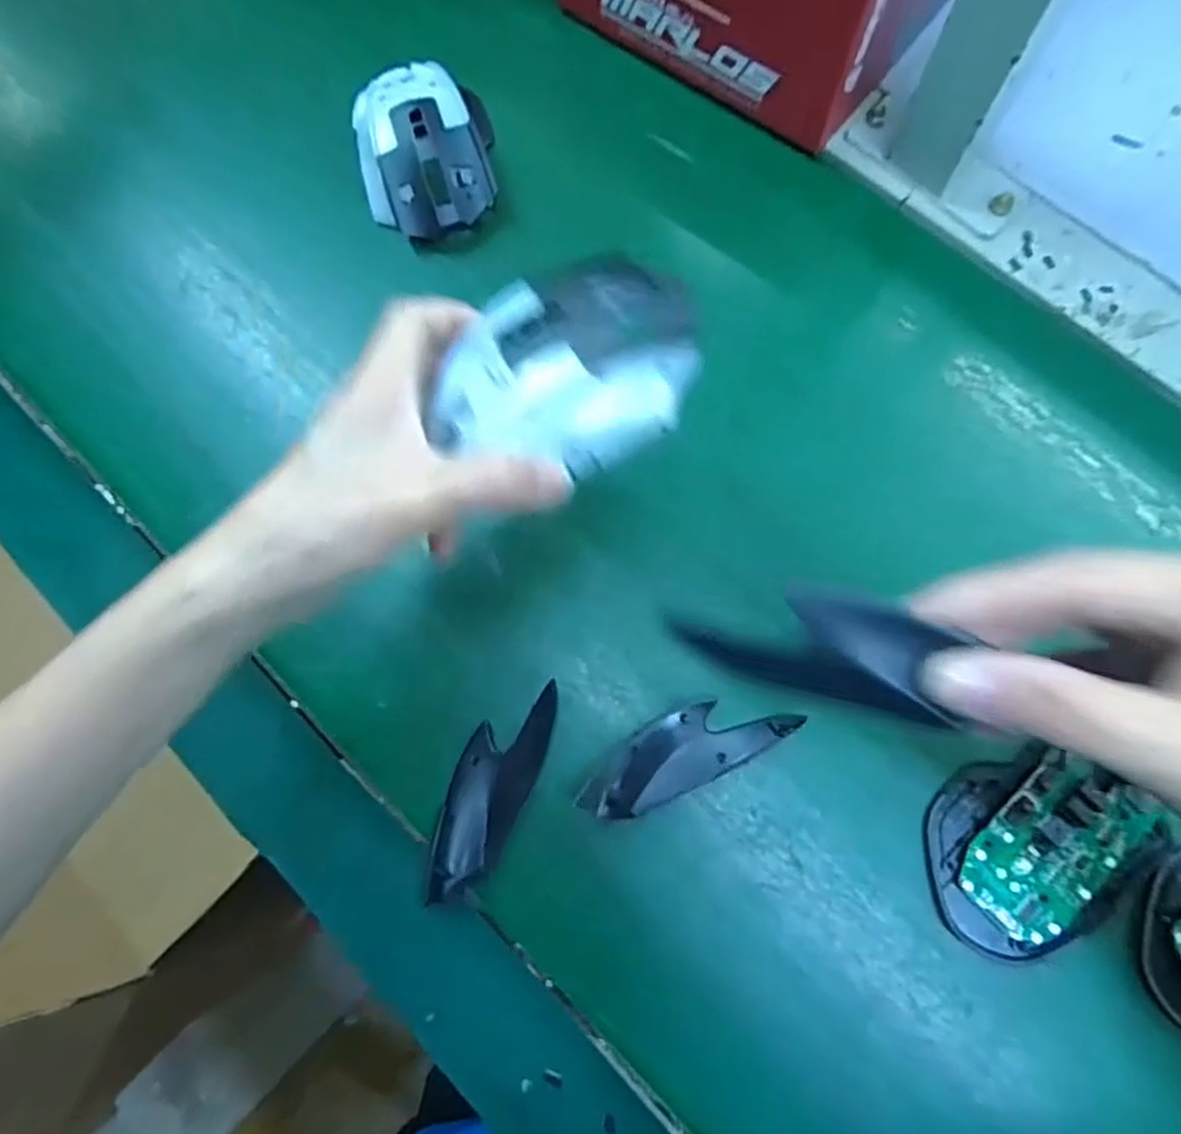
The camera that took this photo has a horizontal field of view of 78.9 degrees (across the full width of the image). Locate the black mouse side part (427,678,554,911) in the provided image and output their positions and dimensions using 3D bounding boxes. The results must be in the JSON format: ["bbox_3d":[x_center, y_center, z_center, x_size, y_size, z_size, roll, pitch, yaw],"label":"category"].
[{"bbox_3d":[-0.044,0.096,0.312,0.032,0.015,0.097,23,78,7],"label":"black mouse side part"}]

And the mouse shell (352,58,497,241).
[{"bbox_3d":[-0.086,-0.220,0.382,0.068,0.038,0.090,-9,76,-1],"label":"mouse shell"}]

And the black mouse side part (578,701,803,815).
[{"bbox_3d":[0.041,0.079,0.309,0.095,0.014,0.032,-26,77,-5],"label":"black mouse side part"}]

